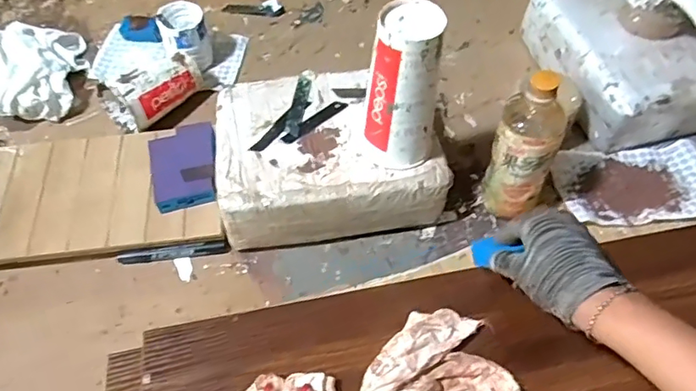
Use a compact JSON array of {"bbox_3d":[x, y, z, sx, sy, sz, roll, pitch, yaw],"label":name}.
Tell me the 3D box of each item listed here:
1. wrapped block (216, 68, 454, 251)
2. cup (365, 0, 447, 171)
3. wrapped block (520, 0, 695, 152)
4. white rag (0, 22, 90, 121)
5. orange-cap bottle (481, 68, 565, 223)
[{"bbox_3d":[-0.027,-0.047,0.688,0.262,0.109,0.199,-7,57,-5],"label":"wrapped block"},{"bbox_3d":[0.064,-0.113,0.567,0.075,0.170,0.071,16,55,10],"label":"cup"},{"bbox_3d":[0.420,-0.217,0.812,0.209,0.105,0.305,-11,57,-8],"label":"wrapped block"},{"bbox_3d":[-0.507,-0.198,0.800,0.180,0.070,0.192,-2,56,-2],"label":"white rag"},{"bbox_3d":[0.210,-0.049,0.630,0.076,0.217,0.063,13,57,8],"label":"orange-cap bottle"}]

